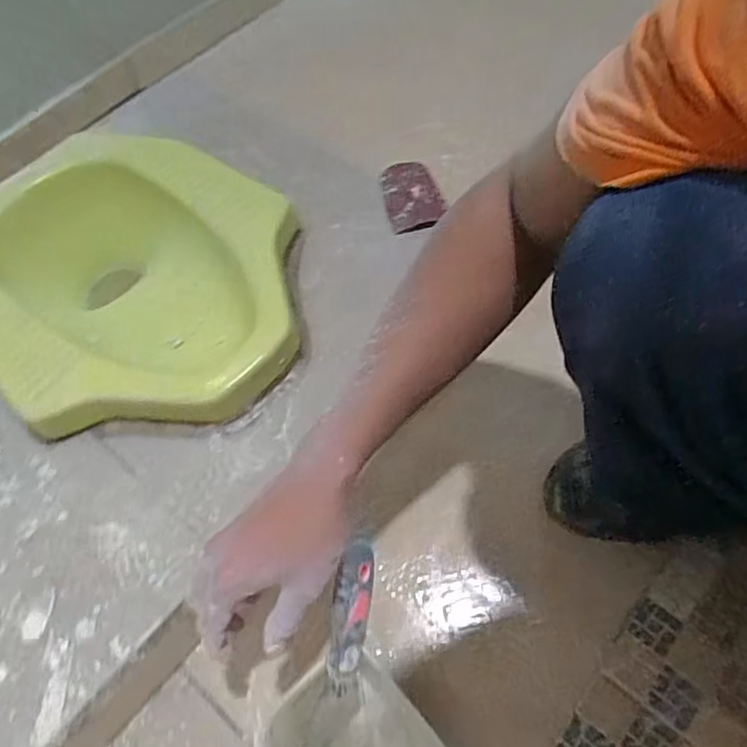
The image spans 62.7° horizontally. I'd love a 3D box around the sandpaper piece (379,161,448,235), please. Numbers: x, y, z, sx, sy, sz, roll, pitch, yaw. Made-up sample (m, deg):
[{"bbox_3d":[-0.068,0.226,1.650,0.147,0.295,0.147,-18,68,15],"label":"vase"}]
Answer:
[{"bbox_3d":[0.045,-0.226,0.767,0.071,0.012,0.104,-16,60,-4],"label":"sandpaper piece"}]

